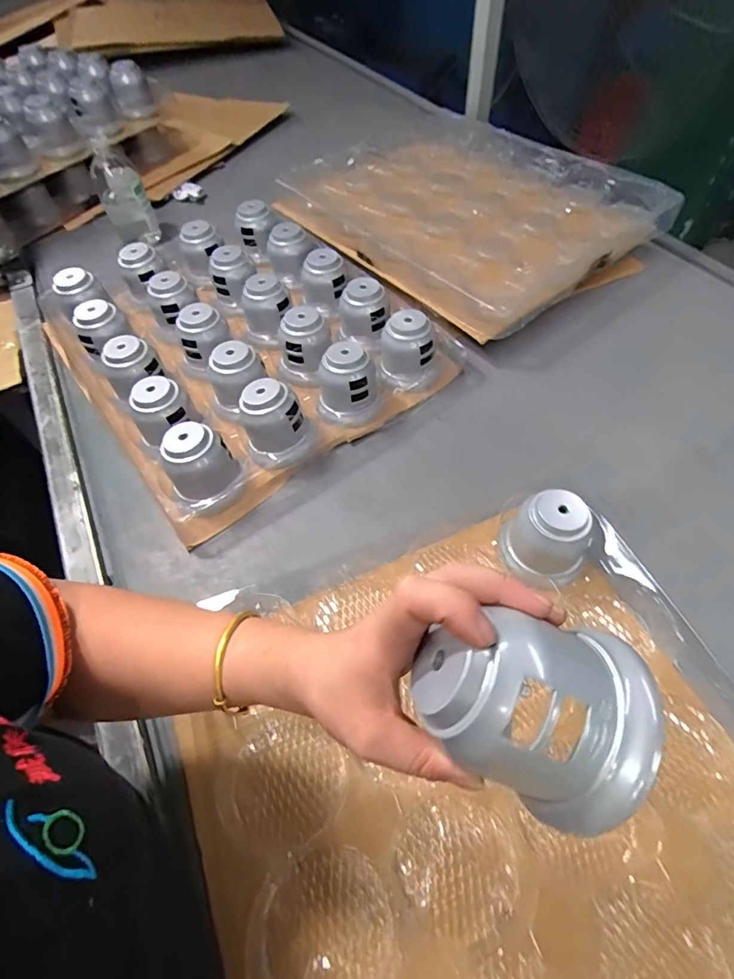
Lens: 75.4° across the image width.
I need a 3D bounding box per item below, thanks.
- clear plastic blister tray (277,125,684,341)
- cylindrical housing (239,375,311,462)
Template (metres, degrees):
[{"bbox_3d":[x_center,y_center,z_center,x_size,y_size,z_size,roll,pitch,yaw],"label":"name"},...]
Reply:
[{"bbox_3d":[0.174,-0.509,0.850,0.465,0.085,0.564,-34,63,-19],"label":"clear plastic blister tray"},{"bbox_3d":[-0.110,-0.085,0.574,0.070,0.075,0.072,-24,60,-13],"label":"cylindrical housing"}]

